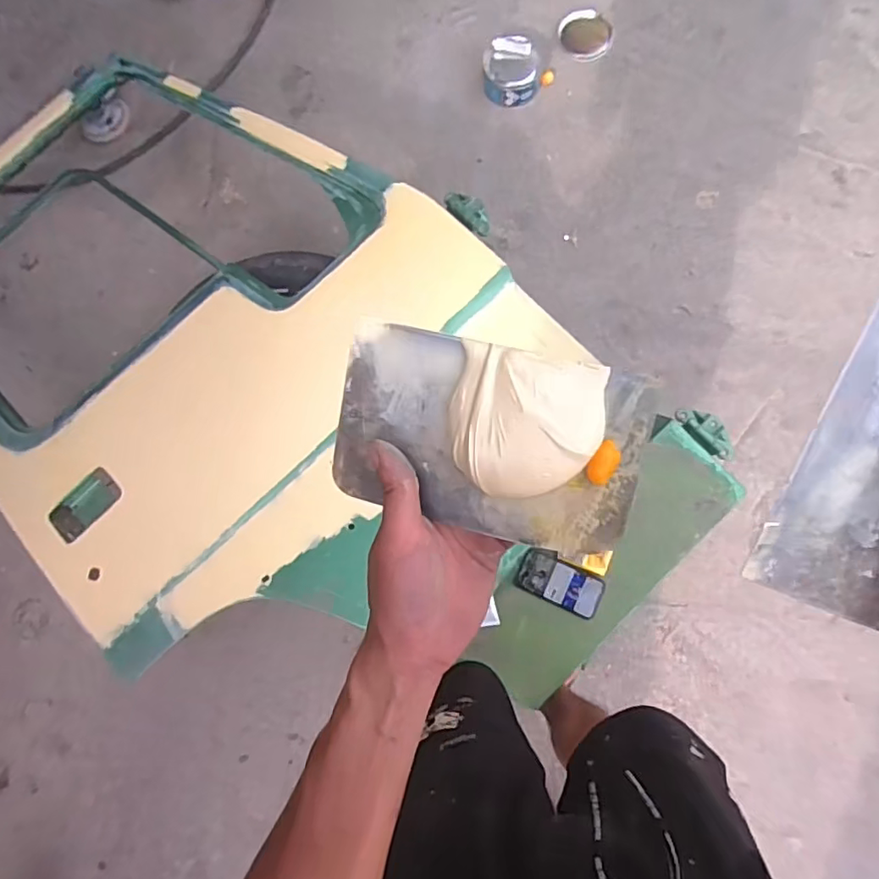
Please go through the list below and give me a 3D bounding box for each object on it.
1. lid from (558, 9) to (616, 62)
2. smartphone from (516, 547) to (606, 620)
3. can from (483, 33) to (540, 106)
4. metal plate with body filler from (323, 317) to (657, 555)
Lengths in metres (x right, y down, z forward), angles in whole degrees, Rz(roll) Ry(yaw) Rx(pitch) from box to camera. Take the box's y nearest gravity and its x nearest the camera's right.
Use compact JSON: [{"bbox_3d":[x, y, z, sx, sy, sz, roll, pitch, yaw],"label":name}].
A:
[{"bbox_3d":[0.398,-1.094,1.520,0.133,0.014,0.151,-10,79,4],"label":"lid"},{"bbox_3d":[0.213,0.253,0.987,0.148,0.013,0.078,25,83,10],"label":"smartphone"},{"bbox_3d":[0.188,-0.959,1.464,0.144,0.087,0.133,-1,80,6],"label":"can"},{"bbox_3d":[0.025,0.001,0.307,0.167,0.020,0.103,13,103,8],"label":"metal plate with body filler"}]

